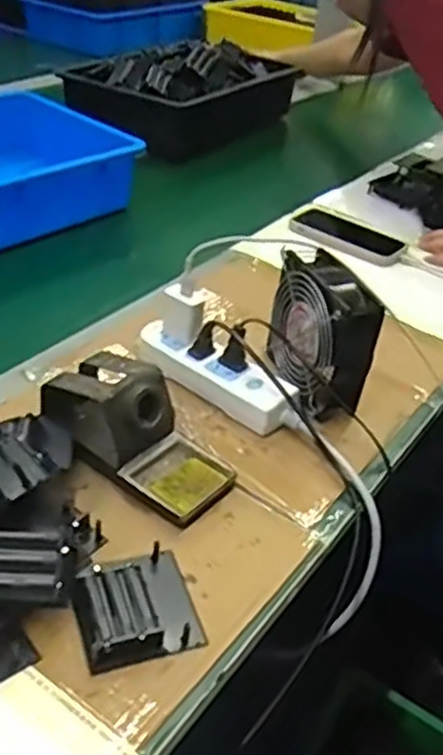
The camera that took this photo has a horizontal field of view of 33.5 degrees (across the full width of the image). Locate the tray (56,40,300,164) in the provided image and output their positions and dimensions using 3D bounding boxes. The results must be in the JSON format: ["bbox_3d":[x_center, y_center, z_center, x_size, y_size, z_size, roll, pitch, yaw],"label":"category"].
[{"bbox_3d":[-0.067,-0.516,1.337,0.235,0.145,0.414,29,41,27],"label":"tray"}]

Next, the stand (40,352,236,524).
[{"bbox_3d":[-0.068,0.040,0.594,0.161,0.076,0.083,29,41,27],"label":"stand"}]

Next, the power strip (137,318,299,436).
[{"bbox_3d":[-0.010,-0.004,0.697,0.172,0.031,0.047,28,41,26],"label":"power strip"}]

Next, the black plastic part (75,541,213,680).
[{"bbox_3d":[-0.058,0.150,0.495,0.079,0.022,0.078,-9,39,-21],"label":"black plastic part"}]

